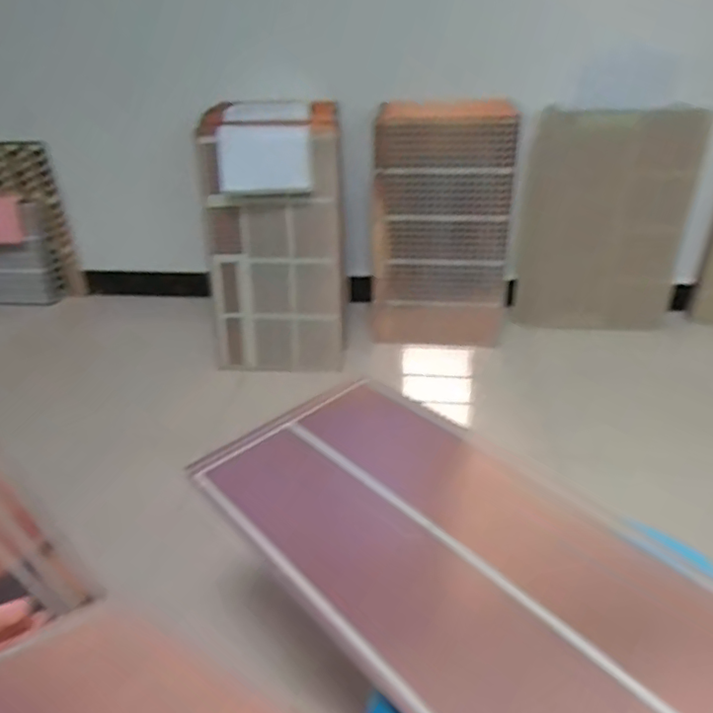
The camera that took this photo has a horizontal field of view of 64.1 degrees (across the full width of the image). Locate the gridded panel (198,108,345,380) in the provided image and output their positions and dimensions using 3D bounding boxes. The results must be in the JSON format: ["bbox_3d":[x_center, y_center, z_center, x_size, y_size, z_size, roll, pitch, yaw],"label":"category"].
[{"bbox_3d":[-0.201,-0.287,1.443,0.330,0.622,0.227,-1,34,2],"label":"gridded panel"}]

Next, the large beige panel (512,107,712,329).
[{"bbox_3d":[0.679,-0.358,1.564,0.424,0.576,0.037,6,24,7],"label":"large beige panel"}]

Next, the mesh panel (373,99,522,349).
[{"bbox_3d":[0.222,-0.314,1.494,0.359,0.596,0.105,1,34,6],"label":"mesh panel"}]

